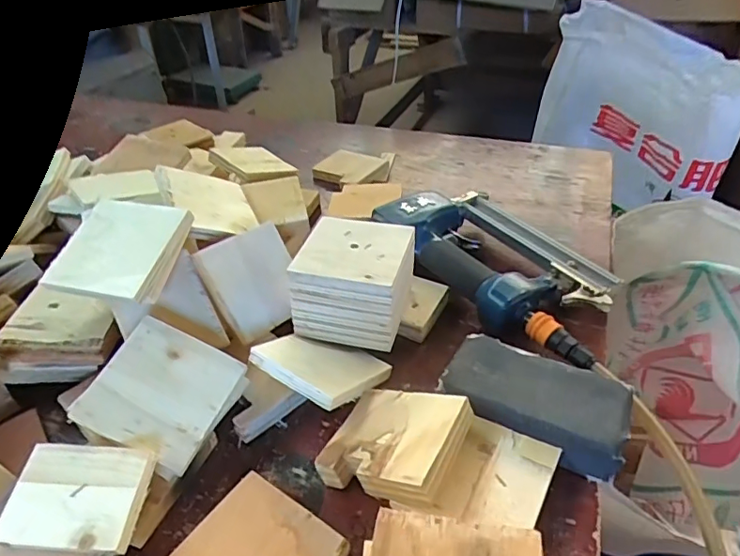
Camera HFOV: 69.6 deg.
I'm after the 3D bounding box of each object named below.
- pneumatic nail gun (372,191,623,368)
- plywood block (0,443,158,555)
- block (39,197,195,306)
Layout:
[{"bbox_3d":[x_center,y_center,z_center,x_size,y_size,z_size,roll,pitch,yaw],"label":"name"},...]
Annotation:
[{"bbox_3d":[0.136,-0.018,0.532,0.160,0.053,0.252,-22,41,-23],"label":"pneumatic nail gun"},{"bbox_3d":[-0.192,0.142,0.350,0.091,0.006,0.064,0,52,8],"label":"plywood block"},{"bbox_3d":[-0.208,-0.022,0.440,0.090,0.022,0.091,9,56,13],"label":"block"}]

